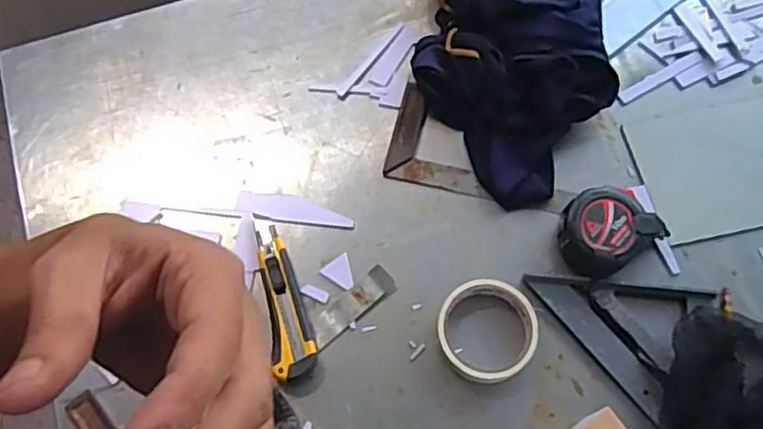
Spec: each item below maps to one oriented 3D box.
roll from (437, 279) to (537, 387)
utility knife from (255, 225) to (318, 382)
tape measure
[{"bbox_3d":[0.096,0.105,0.607,0.087,0.024,0.090,-1,67,2],"label":"roll"},{"bbox_3d":[-0.091,0.079,0.626,0.036,0.024,0.147,-14,68,-4],"label":"utility knife"},{"bbox_3d":[0.210,0.015,0.636,0.090,0.040,0.080,-36,71,-12],"label":"tape measure"}]

